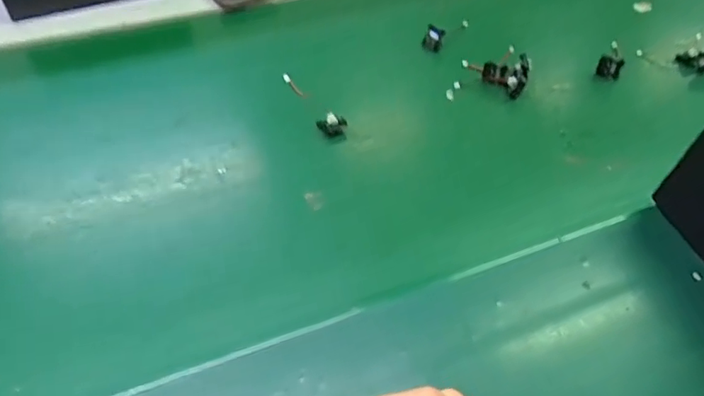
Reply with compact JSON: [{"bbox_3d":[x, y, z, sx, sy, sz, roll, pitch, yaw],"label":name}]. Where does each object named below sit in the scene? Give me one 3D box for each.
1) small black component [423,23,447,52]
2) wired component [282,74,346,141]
[{"bbox_3d":[0.087,-0.170,0.579,0.021,0.023,0.019,13,51,7],"label":"small black component"},{"bbox_3d":[-0.034,-0.082,0.491,0.077,0.020,0.015,47,58,1],"label":"wired component"}]

